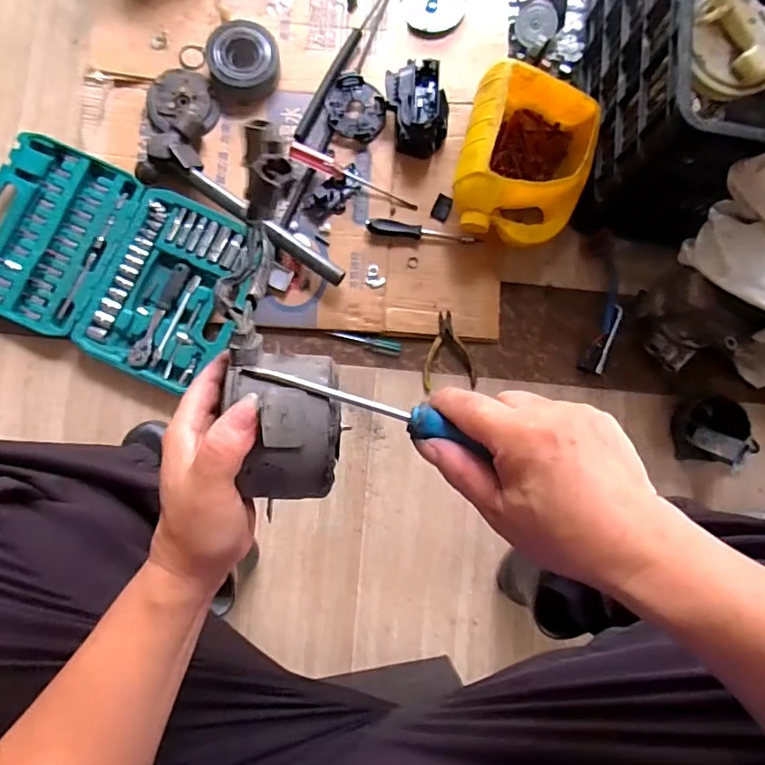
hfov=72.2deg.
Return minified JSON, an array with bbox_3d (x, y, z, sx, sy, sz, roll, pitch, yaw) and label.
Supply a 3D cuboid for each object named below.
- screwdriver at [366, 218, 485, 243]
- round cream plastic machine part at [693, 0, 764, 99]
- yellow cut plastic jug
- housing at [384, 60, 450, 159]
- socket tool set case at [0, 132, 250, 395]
[{"bbox_3d":[0.061,-0.218,0.766,0.166,0.023,0.020,7,81,-2],"label":"screwdriver"},{"bbox_3d":[0.390,-0.376,0.583,0.099,0.040,0.105,-4,83,-5],"label":"round cream plastic machine part"},{"bbox_3d":[0.202,-0.309,0.743,0.181,0.115,0.218,12,81,-1],"label":"yellow cut plastic jug"},{"bbox_3d":[0.051,-0.401,0.767,0.077,0.067,0.118,-15,84,-6],"label":"housing"},{"bbox_3d":[-0.384,-0.166,0.739,0.404,0.048,0.252,24,81,1],"label":"socket tool set case"}]

